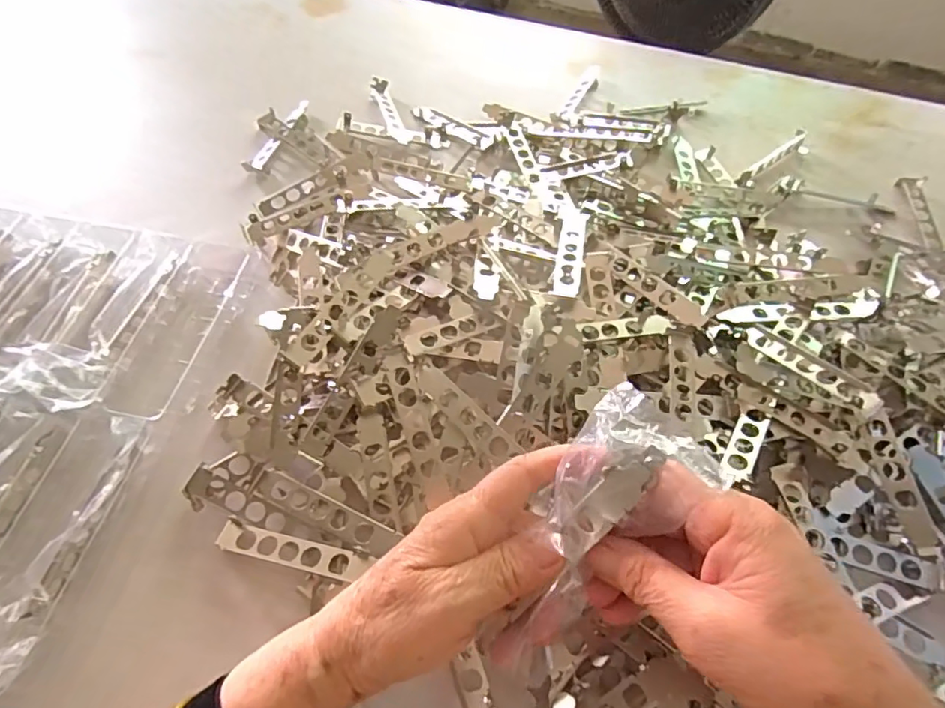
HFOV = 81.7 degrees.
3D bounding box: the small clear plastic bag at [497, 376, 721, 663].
[{"bbox_3d":[0.057,0.089,0.259,0.057,0.032,0.144,29,90,16],"label":"small clear plastic bag"}]

